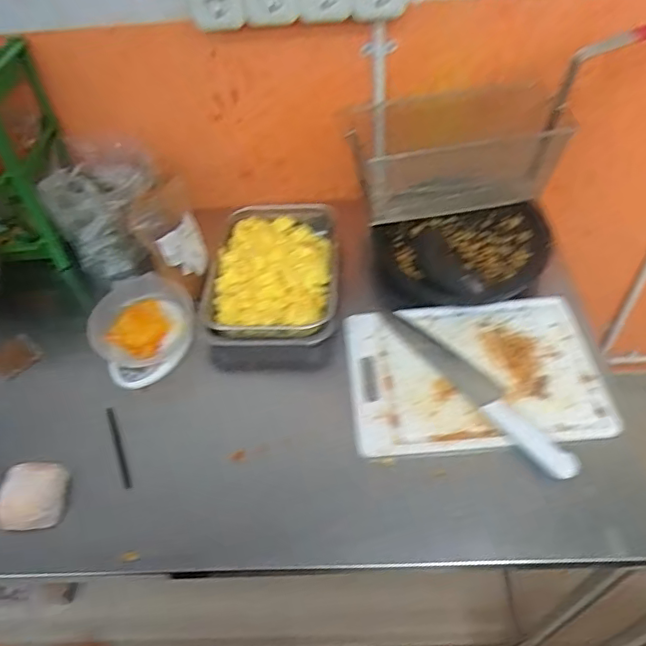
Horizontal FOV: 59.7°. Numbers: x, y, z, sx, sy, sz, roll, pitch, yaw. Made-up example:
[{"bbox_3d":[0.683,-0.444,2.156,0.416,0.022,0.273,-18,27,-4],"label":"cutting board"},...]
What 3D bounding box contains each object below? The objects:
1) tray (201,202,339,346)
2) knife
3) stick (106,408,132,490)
[{"bbox_3d":[-0.072,-0.085,0.923,0.209,0.074,0.279,1,50,6],"label":"tray"},{"bbox_3d":[0.210,0.084,0.777,0.049,0.015,0.337,-29,53,-18],"label":"knife"},{"bbox_3d":[-0.279,0.171,0.770,0.010,0.012,0.132,-21,51,-12],"label":"stick"}]

